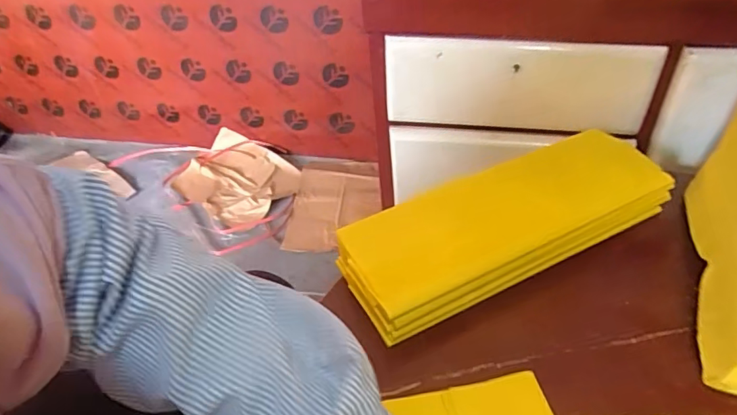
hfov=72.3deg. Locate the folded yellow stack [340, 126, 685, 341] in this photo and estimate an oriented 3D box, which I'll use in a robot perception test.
[{"bbox_3d":[0.144,0.011,0.536,0.354,0.058,0.123,-23,46,-16],"label":"folded yellow stack"}]

